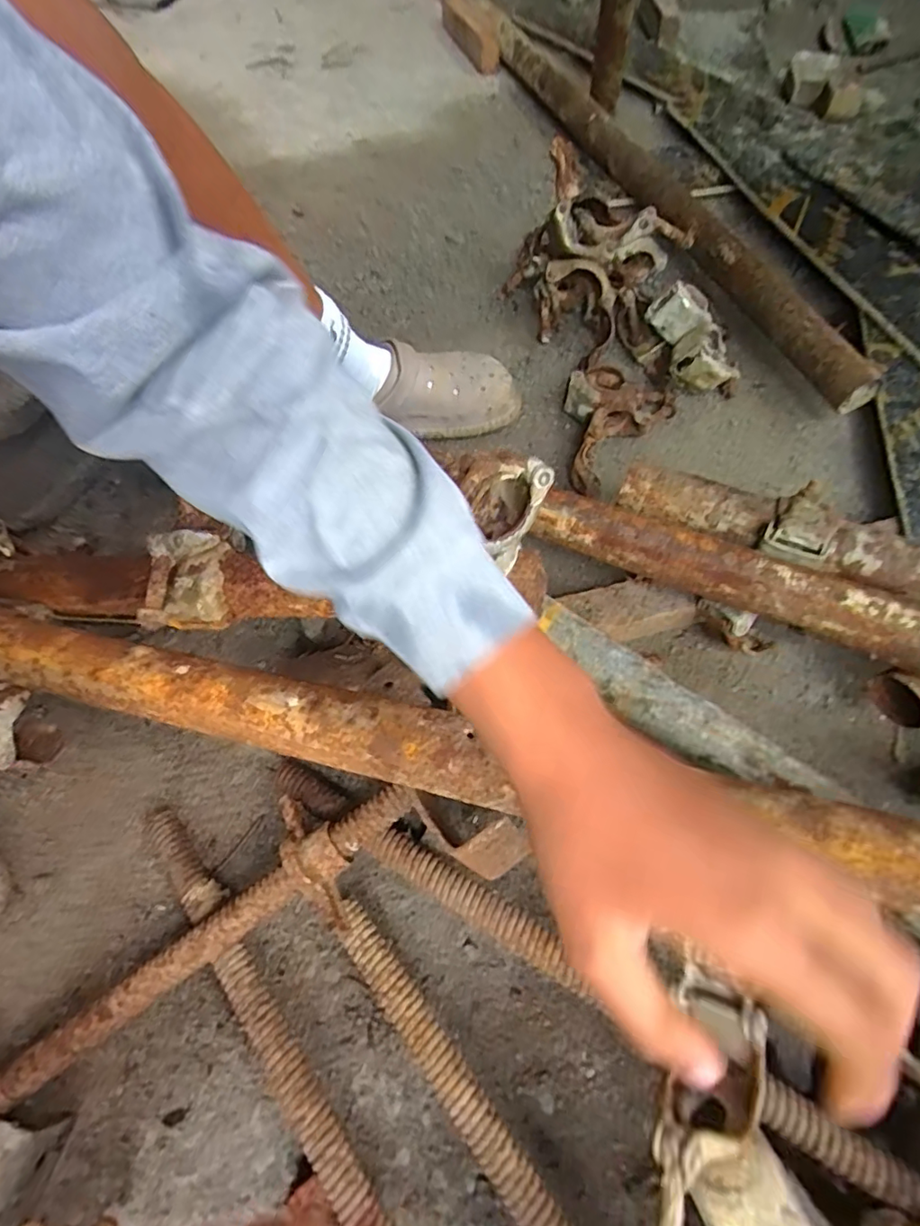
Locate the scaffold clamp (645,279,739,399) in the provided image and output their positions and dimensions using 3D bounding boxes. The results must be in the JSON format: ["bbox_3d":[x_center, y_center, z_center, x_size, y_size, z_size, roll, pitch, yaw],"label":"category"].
[{"bbox_3d":[0.274,-0.310,0.650,0.078,0.058,0.139,-35,97,-12],"label":"scaffold clamp"}]

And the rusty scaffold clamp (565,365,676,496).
[{"bbox_3d":[0.158,-0.218,0.638,0.105,0.049,0.187,37,72,17],"label":"rusty scaffold clamp"}]

